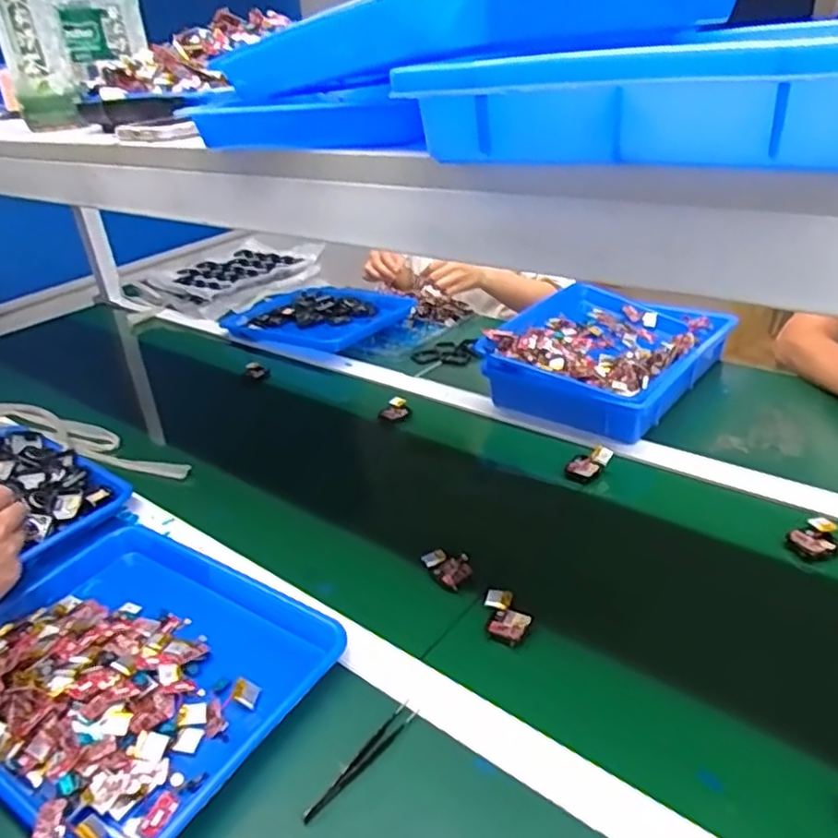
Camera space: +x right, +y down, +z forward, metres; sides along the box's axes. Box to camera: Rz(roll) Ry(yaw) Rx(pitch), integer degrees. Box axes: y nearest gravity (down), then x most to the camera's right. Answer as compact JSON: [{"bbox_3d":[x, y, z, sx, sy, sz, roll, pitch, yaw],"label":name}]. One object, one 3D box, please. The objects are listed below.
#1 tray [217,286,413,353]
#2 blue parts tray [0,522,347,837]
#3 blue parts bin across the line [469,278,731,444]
[{"bbox_3d":[-0.193,-0.190,1.257,0.332,0.044,0.233,18,37,37],"label":"tray"},{"bbox_3d":[-0.277,0.204,0.609,0.382,0.038,0.247,15,36,33],"label":"blue parts tray"},{"bbox_3d":[0.279,-0.105,1.004,0.261,0.081,0.338,18,38,38],"label":"blue parts bin across the line"}]

